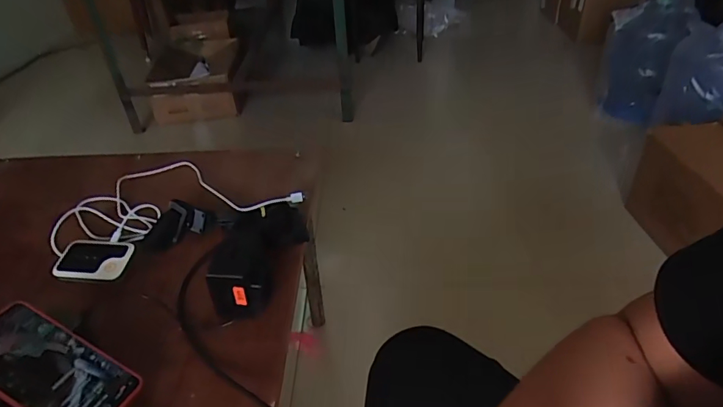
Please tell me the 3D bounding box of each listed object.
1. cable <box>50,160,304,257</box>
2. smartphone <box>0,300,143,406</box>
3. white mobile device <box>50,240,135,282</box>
[{"bbox_3d":[-0.272,-0.023,0.725,0.332,0.019,0.184,-12,37,-12],"label":"cable"},{"bbox_3d":[-0.296,0.155,0.454,0.161,0.005,0.075,28,43,7],"label":"smartphone"},{"bbox_3d":[-0.343,0.071,0.619,0.092,0.012,0.062,3,37,9],"label":"white mobile device"}]

